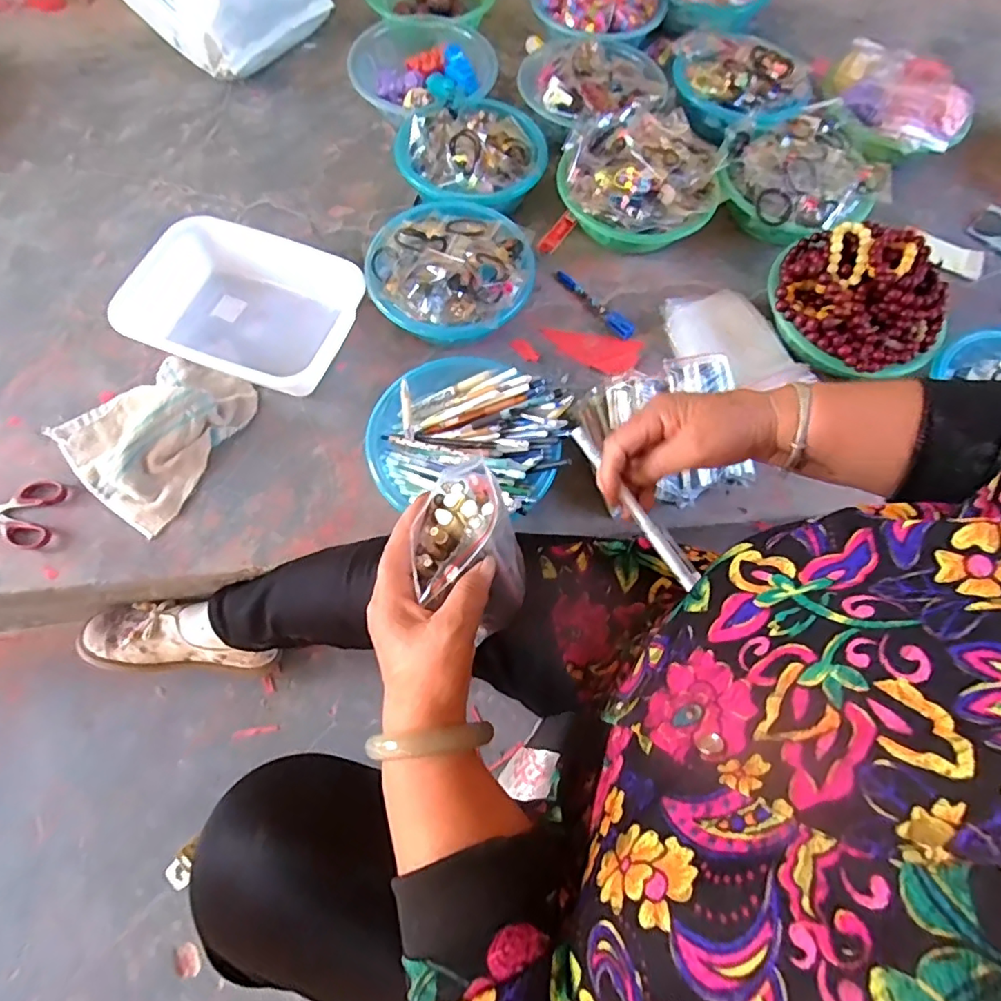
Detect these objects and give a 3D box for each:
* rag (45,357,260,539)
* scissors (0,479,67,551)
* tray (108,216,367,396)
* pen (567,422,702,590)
[{"bbox_3d":[-0.443,-0.103,0.698,0.201,0.050,0.223,33,70,10],"label":"rag"},{"bbox_3d":[-0.609,0.010,0.670,0.141,0.004,0.086,7,68,0],"label":"scissors"},{"bbox_3d":[-0.343,-0.257,0.750,0.257,0.080,0.206,19,68,5],"label":"tray"},{"bbox_3d":[0.097,0.003,0.406,0.014,0.010,0.142,-31,75,-14],"label":"pen"}]

